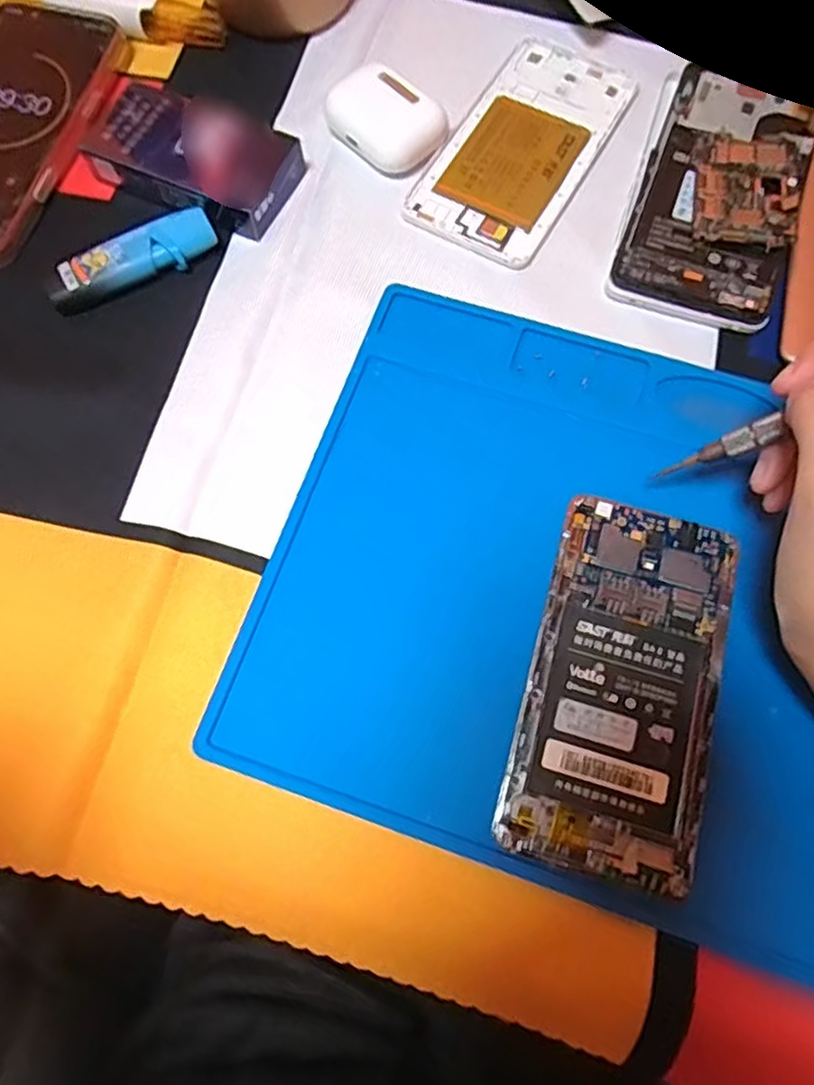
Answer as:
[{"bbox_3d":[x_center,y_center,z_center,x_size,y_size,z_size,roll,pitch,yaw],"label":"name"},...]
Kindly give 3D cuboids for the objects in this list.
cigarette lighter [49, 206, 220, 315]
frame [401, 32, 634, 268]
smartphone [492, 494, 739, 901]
[{"bbox_3d":[-0.131,-0.136,0.321,0.080,0.016,0.023,-26,73,-8],"label":"cigarette lighter"},{"bbox_3d":[0.061,-0.206,0.345,0.071,0.005,0.143,29,74,10],"label":"frame"},{"bbox_3d":[0.083,0.053,0.257,0.070,0.008,0.138,15,72,5],"label":"smartphone"}]

